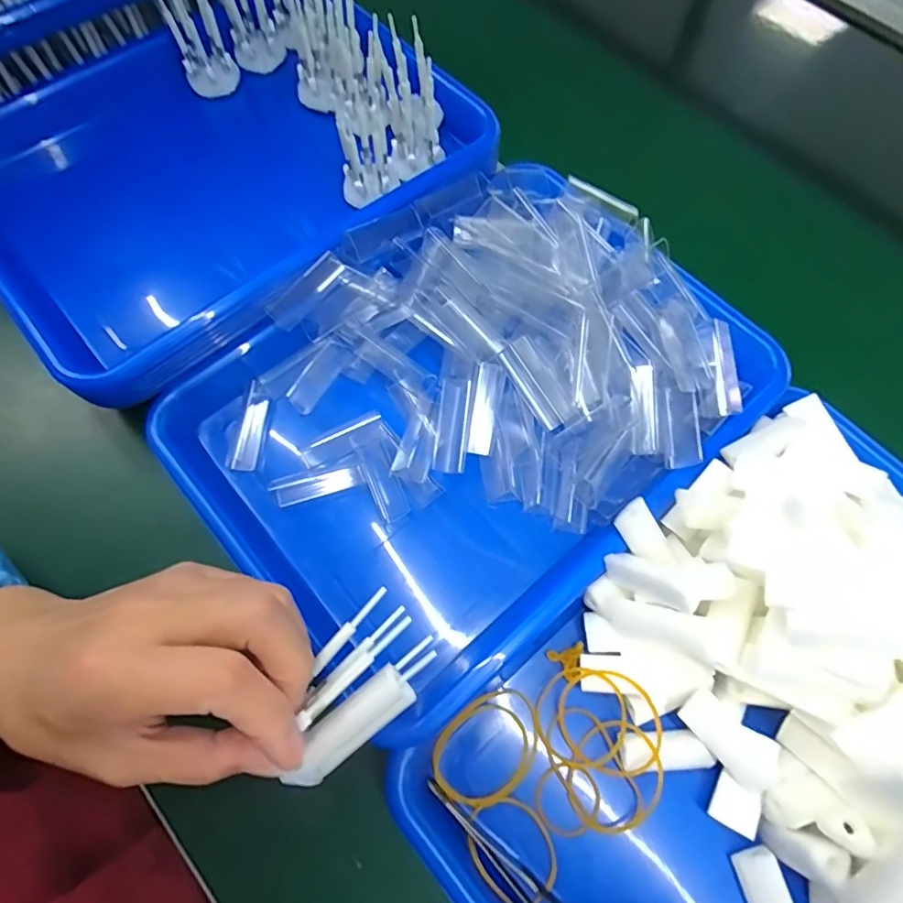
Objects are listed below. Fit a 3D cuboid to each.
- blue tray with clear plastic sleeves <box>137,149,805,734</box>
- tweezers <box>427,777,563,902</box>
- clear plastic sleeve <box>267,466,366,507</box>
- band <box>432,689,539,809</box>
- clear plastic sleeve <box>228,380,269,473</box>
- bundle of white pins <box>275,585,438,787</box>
[{"bbox_3d":[0.010,-0.034,0.324,0.318,0.053,0.243,-38,74,-15],"label":"blue tray with clear plastic sleeves"},{"bbox_3d":[0.032,0.200,0.254,0.111,0.009,0.013,43,74,14],"label":"tweezers"},{"bbox_3d":[-0.082,0.019,0.325,0.054,0.006,0.016,-16,70,-8],"label":"clear plastic sleeve"},{"bbox_3d":[0.019,0.153,0.275,0.059,0.004,0.044,-34,73,-13],"label":"band"},{"bbox_3d":[-0.126,-0.016,0.335,0.017,0.008,0.056,7,68,1],"label":"clear plastic sleeve"},{"bbox_3d":[-0.042,0.097,0.218,0.072,0.014,0.041,-42,75,-16],"label":"bundle of white pins"}]

